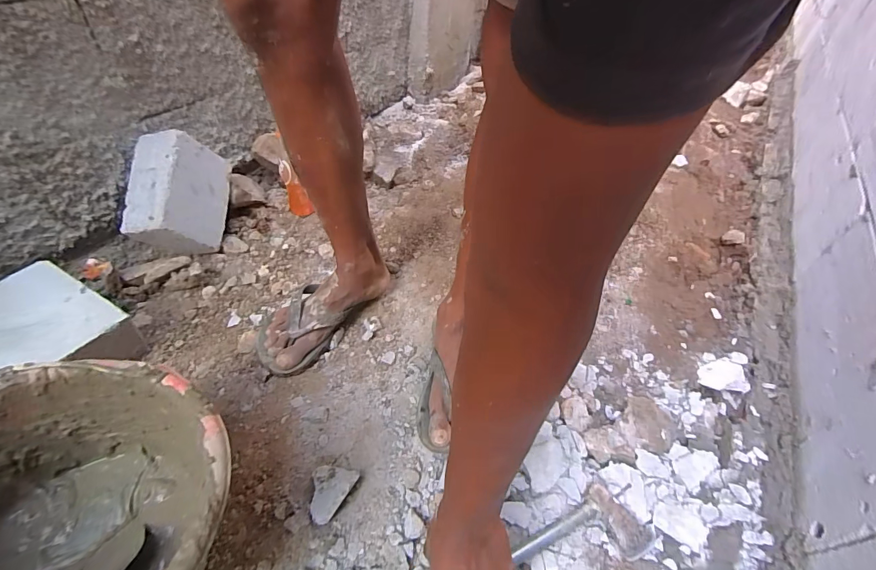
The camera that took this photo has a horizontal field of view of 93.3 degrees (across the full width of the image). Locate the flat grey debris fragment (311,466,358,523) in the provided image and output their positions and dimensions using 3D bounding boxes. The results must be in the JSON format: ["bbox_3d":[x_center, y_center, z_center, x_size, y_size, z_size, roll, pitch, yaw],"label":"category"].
[{"bbox_3d":[-0.142,0.260,0.524,0.056,0.029,0.067,25,48,17],"label":"flat grey debris fragment"}]

